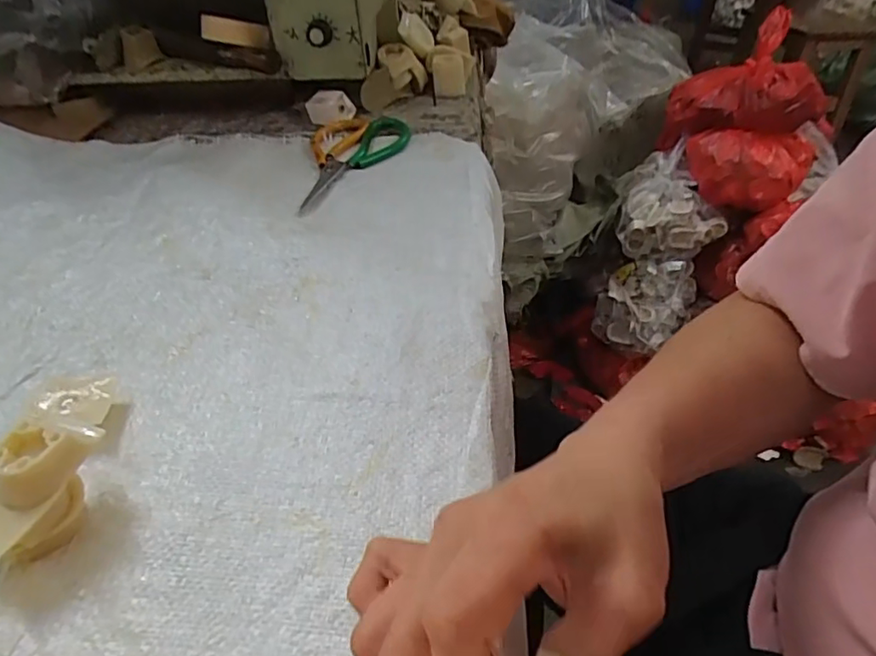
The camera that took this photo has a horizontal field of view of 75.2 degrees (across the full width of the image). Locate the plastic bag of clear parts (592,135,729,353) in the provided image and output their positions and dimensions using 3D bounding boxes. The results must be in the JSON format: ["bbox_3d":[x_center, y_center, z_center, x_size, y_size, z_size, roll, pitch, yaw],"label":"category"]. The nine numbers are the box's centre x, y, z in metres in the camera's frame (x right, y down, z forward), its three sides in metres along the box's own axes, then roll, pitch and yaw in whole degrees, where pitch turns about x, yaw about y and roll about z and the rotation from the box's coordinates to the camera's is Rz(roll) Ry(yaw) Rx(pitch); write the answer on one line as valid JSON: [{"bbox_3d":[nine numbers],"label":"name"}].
[{"bbox_3d":[0.454,-0.168,1.154,0.203,0.121,0.436,12,87,18],"label":"plastic bag of clear parts"}]

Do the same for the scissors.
[{"bbox_3d":[-0.085,-0.168,0.562,0.099,0.008,0.183,0,42,5],"label":"scissors"}]

